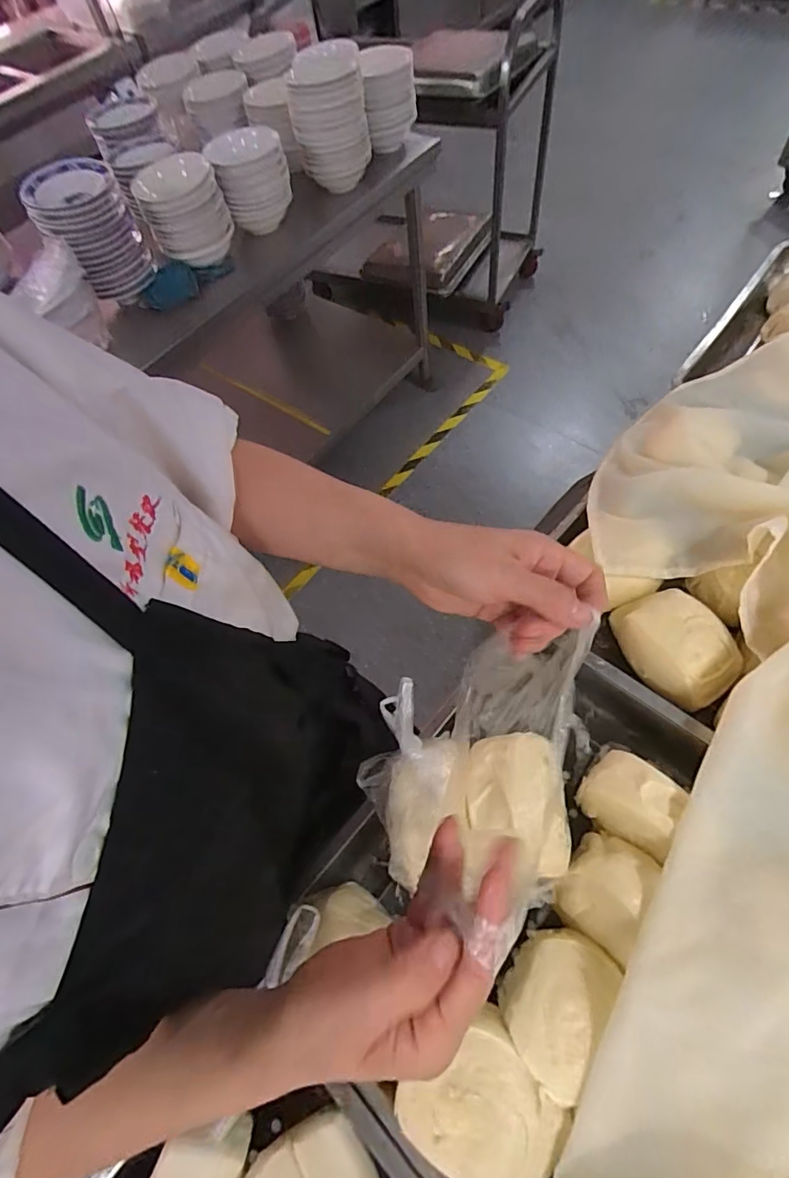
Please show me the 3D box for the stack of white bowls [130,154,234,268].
[{"bbox_3d":[-0.476,-0.864,1.177,0.178,0.166,0.182,-18,61,-3],"label":"stack of white bowls"}]

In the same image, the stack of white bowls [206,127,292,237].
[{"bbox_3d":[-0.345,-0.988,1.248,0.168,0.174,0.203,-17,61,-2],"label":"stack of white bowls"}]

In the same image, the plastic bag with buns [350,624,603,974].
[{"bbox_3d":[0.060,0.138,0.395,0.164,0.135,0.196,10,61,10],"label":"plastic bag with buns"}]

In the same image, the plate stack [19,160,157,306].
[{"bbox_3d":[-0.654,-0.775,1.113,0.180,0.202,0.152,-30,62,-9],"label":"plate stack"}]

